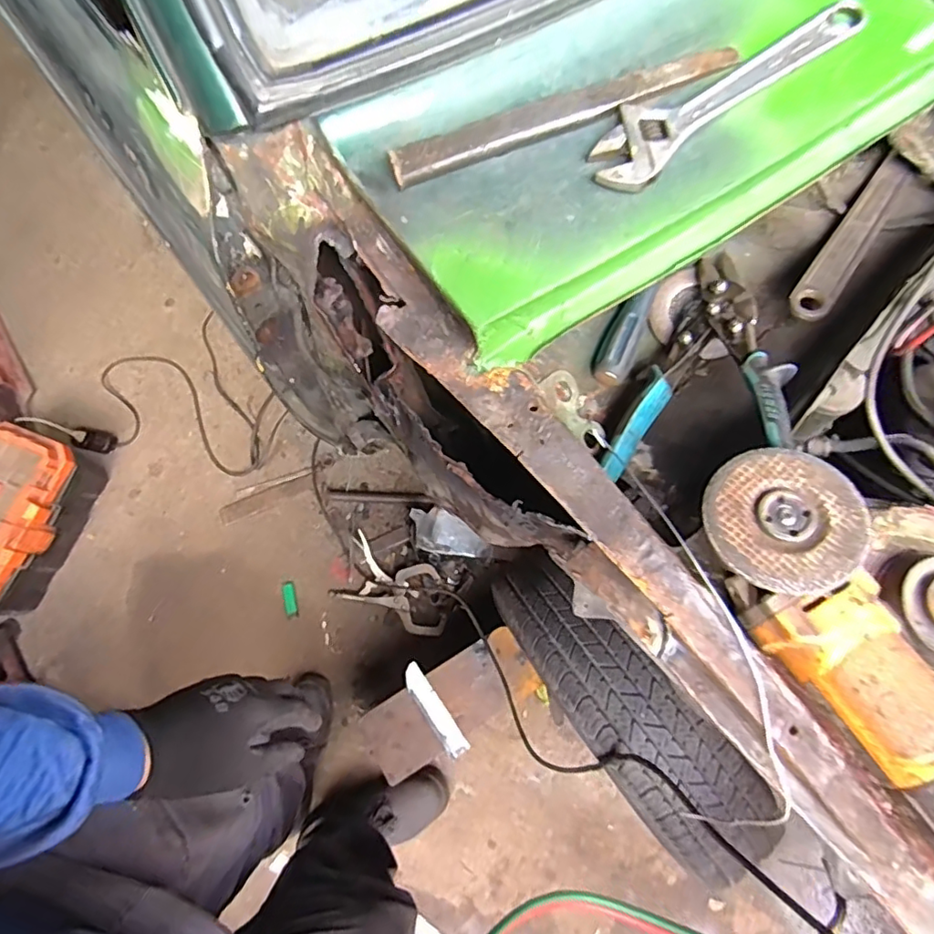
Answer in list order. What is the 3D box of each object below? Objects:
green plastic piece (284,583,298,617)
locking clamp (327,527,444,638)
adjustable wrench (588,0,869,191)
[{"bbox_3d":[-0.394,0.293,1.284,0.023,0.010,0.074,-17,76,-5],"label":"green plastic piece"},{"bbox_3d":[-0.155,0.264,1.263,0.256,0.062,0.147,24,77,5],"label":"locking clamp"},{"bbox_3d":[0.160,-0.236,0.358,0.197,0.018,0.044,-36,79,-9],"label":"adjustable wrench"}]

